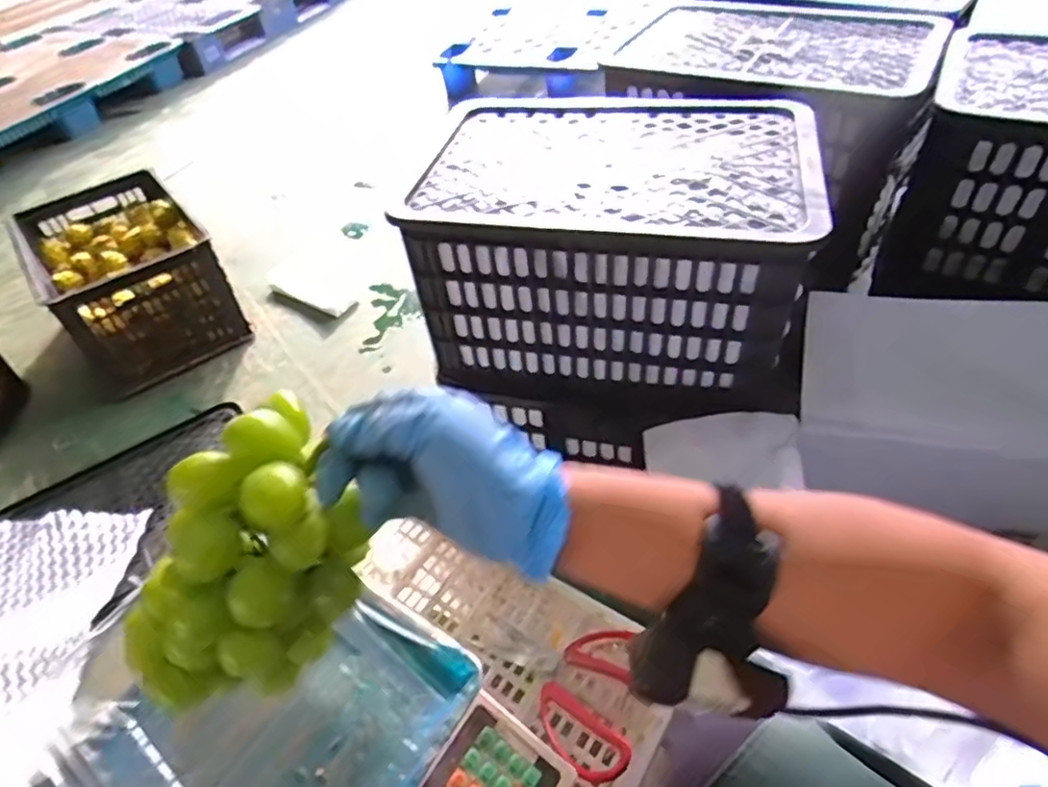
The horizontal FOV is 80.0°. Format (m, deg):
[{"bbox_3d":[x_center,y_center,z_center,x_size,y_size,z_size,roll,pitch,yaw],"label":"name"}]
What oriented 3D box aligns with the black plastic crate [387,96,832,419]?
[{"bbox_3d":[0.128,-0.193,0.895,0.495,0.305,0.336,8,46,13],"label":"black plastic crate"}]

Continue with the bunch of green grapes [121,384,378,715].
[{"bbox_3d":[-0.148,0.093,0.326,0.124,0.125,0.073,-31,53,-27],"label":"bunch of green grapes"}]

